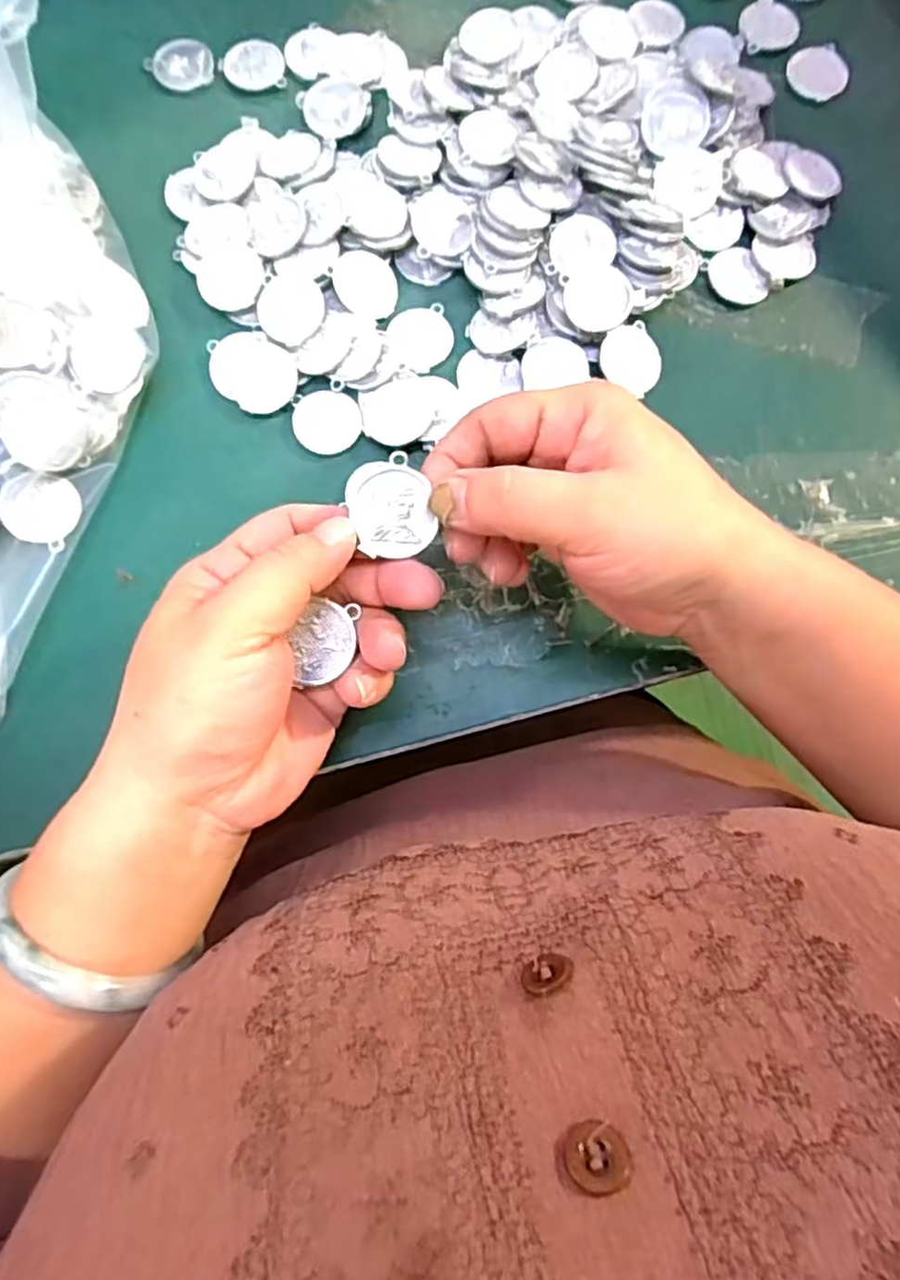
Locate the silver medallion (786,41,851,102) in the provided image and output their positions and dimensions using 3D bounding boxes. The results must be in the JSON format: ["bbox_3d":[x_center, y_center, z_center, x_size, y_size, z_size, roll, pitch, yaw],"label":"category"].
[{"bbox_3d":[0.183,-0.283,0.351,0.029,0.004,0.029,0,78,-1],"label":"silver medallion"}]

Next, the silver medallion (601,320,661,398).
[{"bbox_3d":[0.080,-0.123,0.312,0.029,0.004,0.029,-25,98,-14],"label":"silver medallion"}]

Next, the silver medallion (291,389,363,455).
[{"bbox_3d":[-0.053,-0.095,0.307,0.029,0.004,0.028,-8,78,-3],"label":"silver medallion"}]

